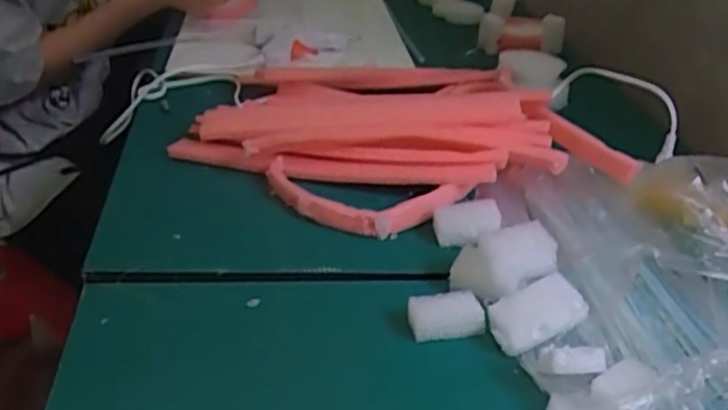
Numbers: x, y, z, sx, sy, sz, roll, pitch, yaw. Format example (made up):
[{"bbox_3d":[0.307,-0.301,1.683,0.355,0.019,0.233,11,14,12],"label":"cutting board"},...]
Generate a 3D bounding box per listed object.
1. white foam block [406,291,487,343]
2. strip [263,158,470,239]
[{"bbox_3d":[0.055,0.074,0.472,0.051,0.019,0.025,-2,31,-15],"label":"white foam block"},{"bbox_3d":[0.001,-0.003,0.589,0.171,0.022,0.075,9,30,3],"label":"strip"}]

